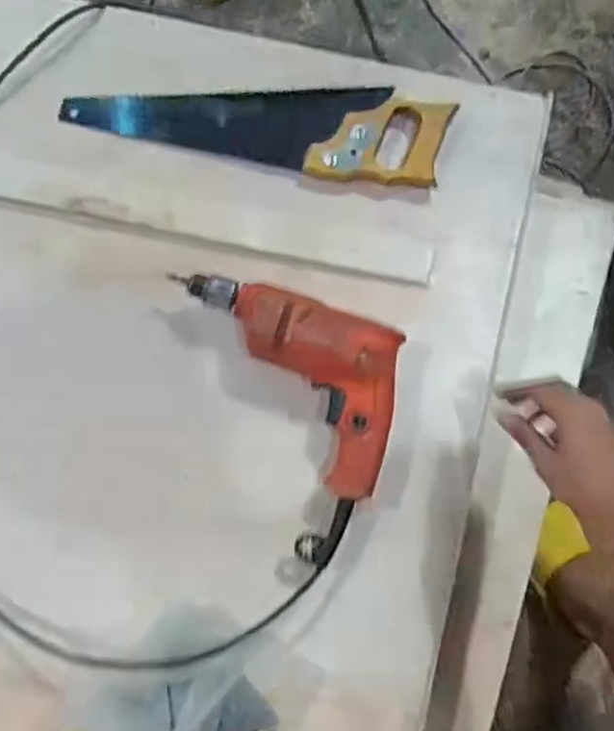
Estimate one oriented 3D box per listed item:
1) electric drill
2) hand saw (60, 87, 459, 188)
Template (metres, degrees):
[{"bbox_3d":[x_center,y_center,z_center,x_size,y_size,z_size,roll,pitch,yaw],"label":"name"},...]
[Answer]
[{"bbox_3d":[0.017,0.020,0.620,0.172,0.061,0.300,-25,83,-2],"label":"electric drill"},{"bbox_3d":[-0.054,-0.253,0.676,0.409,0.016,0.099,7,83,2],"label":"hand saw"}]

